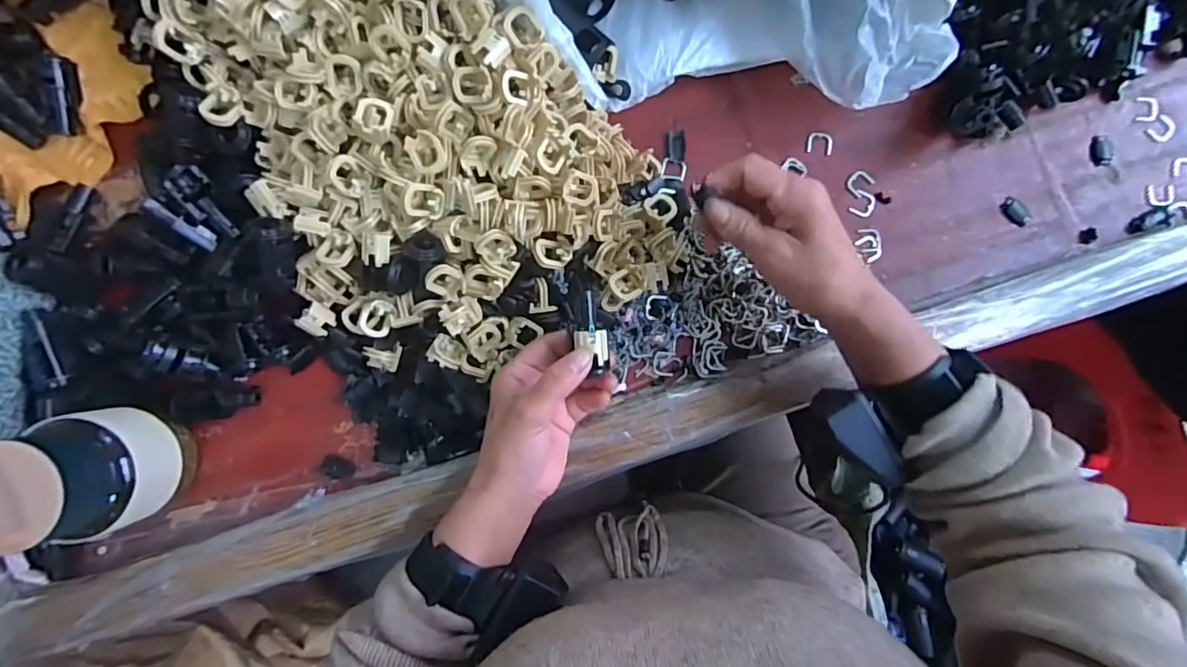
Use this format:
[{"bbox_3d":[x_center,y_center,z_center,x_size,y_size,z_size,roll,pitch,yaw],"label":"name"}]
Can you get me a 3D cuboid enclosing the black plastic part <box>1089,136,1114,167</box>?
[{"bbox_3d":[0.411,-0.148,0.435,0.016,0.005,0.026,4,89,-2],"label":"black plastic part"}]

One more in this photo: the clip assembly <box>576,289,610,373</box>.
[{"bbox_3d":[-0.002,-0.002,0.338,0.019,0.019,0.053,-12,81,-2],"label":"clip assembly"}]

